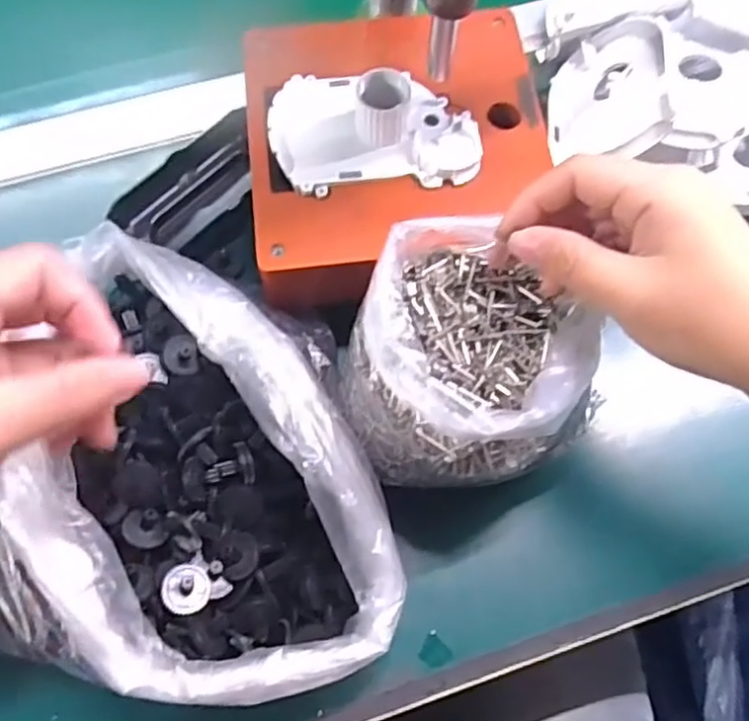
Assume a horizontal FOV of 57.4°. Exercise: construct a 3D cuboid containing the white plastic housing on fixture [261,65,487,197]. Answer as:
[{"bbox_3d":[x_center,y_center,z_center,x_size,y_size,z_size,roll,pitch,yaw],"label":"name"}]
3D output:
[{"bbox_3d":[0.000,-0.119,0.336,0.100,0.025,0.066,-4,68,-3],"label":"white plastic housing on fixture"}]

